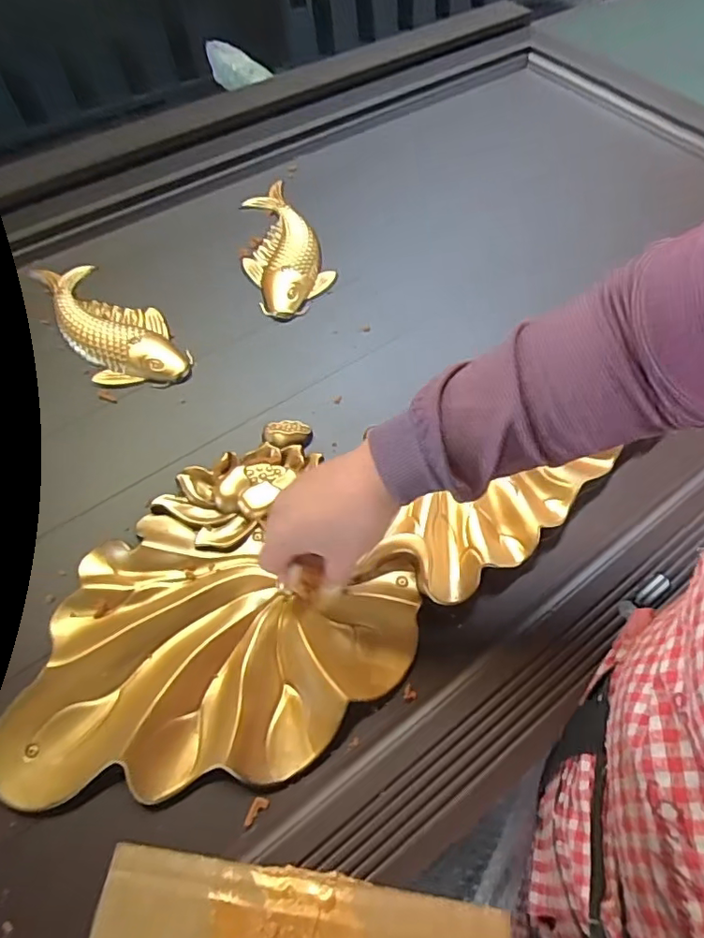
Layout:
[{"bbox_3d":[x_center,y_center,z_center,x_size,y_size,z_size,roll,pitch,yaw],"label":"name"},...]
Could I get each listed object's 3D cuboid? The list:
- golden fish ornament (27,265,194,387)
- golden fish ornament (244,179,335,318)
[{"bbox_3d":[-0.296,-0.182,0.678,0.107,0.013,0.263,-33,63,-18],"label":"golden fish ornament"},{"bbox_3d":[-0.099,-0.306,0.750,0.104,0.023,0.265,-17,59,-10],"label":"golden fish ornament"}]

